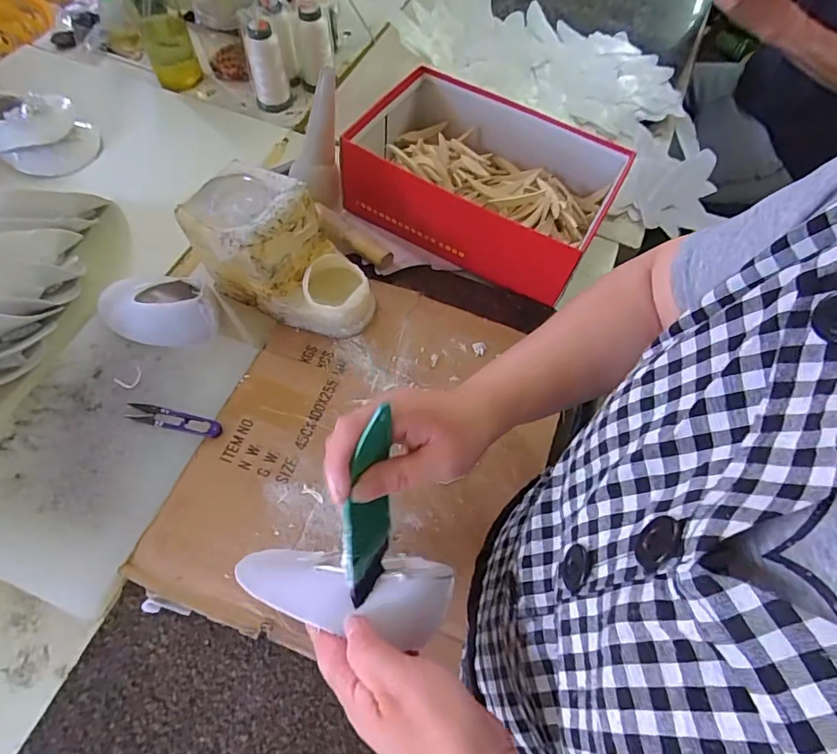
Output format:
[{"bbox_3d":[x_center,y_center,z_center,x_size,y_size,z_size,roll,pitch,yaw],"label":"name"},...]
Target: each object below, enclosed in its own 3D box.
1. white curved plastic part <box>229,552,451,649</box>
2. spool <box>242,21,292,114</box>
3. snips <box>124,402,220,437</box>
[{"bbox_3d":[-0.058,0.147,0.343,0.157,0.054,0.051,2,63,17],"label":"white curved plastic part"},{"bbox_3d":[-0.236,-0.481,0.755,0.059,0.108,0.047,-4,63,-5],"label":"spool"},{"bbox_3d":[-0.253,0.045,0.505,0.100,0.004,0.019,11,64,3],"label":"snips"}]

